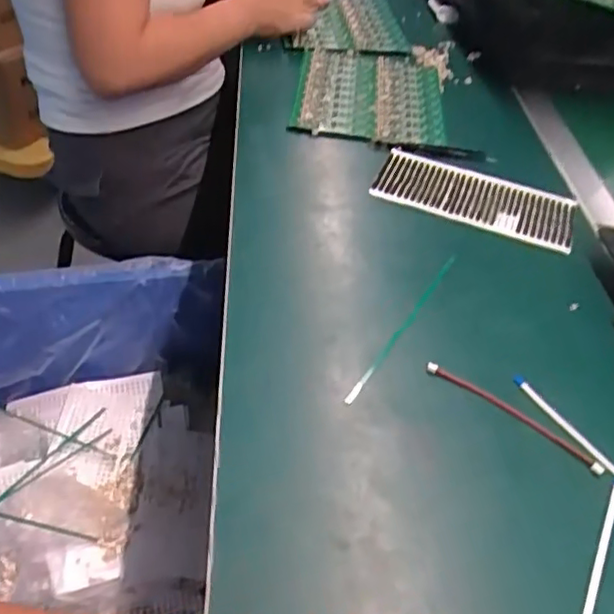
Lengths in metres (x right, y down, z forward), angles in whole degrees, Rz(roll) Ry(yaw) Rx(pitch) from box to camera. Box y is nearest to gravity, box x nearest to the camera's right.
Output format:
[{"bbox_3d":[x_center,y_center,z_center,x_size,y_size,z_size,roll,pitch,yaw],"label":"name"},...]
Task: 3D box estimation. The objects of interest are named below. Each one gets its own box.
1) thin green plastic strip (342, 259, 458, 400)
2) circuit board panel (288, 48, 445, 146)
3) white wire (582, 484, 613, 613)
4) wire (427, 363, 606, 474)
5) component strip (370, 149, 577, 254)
[{"bbox_3d":[0.079,0.013,0.498,0.006,0.004,0.189,27,49,20],"label":"thin green plastic strip"},{"bbox_3d":[0.075,-0.263,0.759,0.171,0.011,0.218,8,46,-2],"label":"circuit board panel"},{"bbox_3d":[0.179,0.146,0.377,0.006,0.004,0.118,25,48,18],"label":"white wire"},{"bbox_3d":[0.145,0.074,0.441,0.131,0.008,0.014,31,50,23],"label":"wire"},{"bbox_3d":[0.168,-0.111,0.629,0.195,0.008,0.091,20,47,14],"label":"component strip"}]

